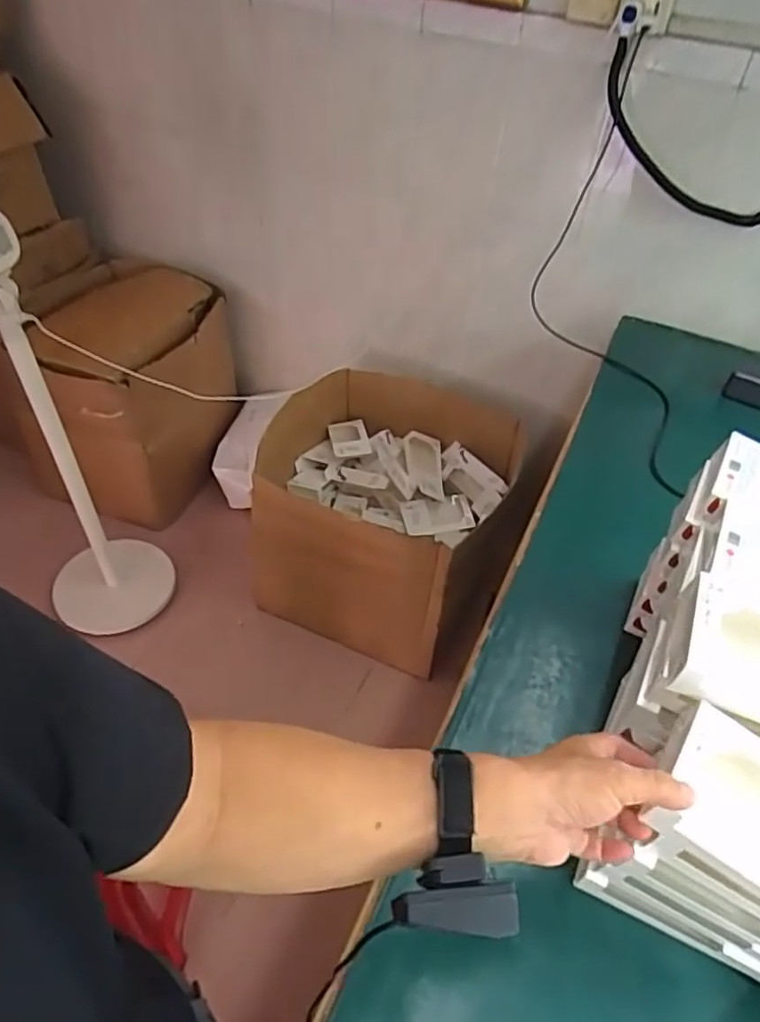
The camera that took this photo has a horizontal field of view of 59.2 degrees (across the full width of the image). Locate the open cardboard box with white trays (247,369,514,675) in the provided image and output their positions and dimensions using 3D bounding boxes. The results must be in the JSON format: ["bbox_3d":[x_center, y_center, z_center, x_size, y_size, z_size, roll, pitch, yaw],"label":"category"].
[{"bbox_3d":[0.014,0.017,1.666,0.518,0.421,0.543,17,46,10],"label":"open cardboard box with white trays"}]

